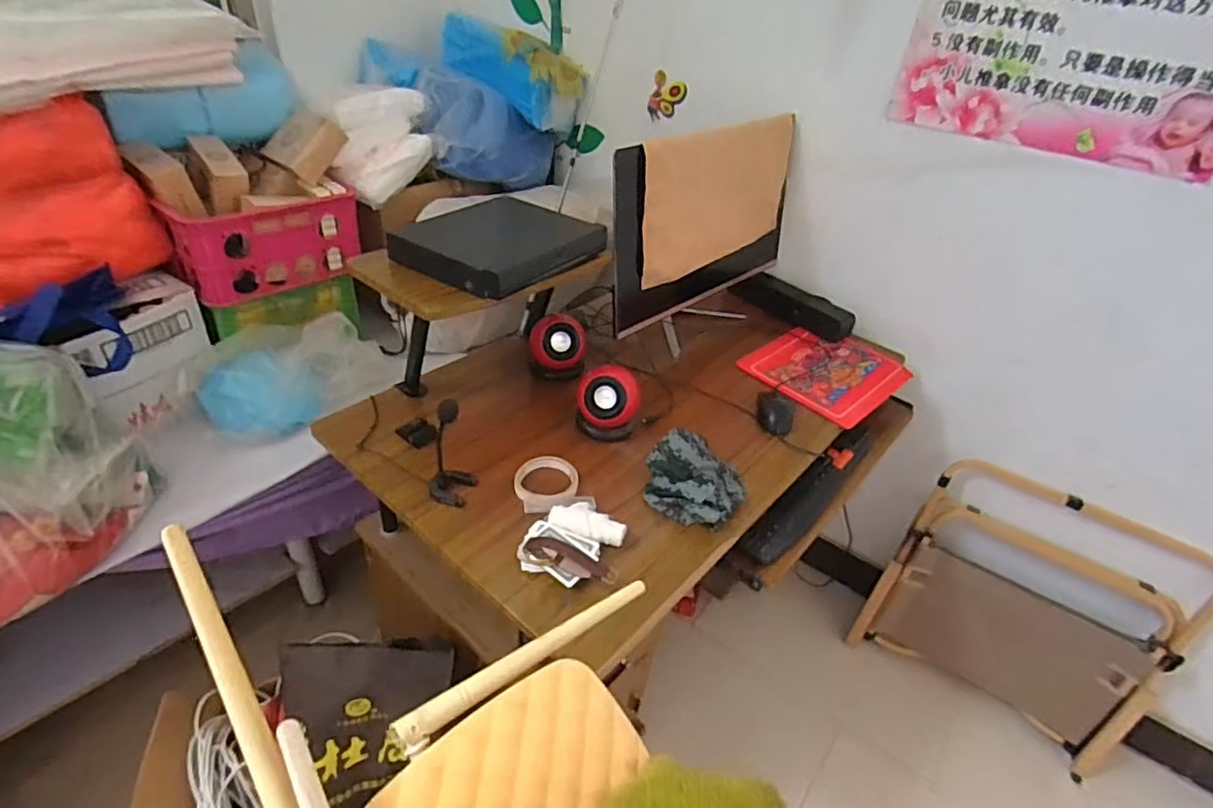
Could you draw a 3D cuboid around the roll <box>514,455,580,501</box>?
[{"bbox_3d":[-0.087,0.110,0.913,0.095,0.021,0.094,4,38,-3],"label":"roll"}]

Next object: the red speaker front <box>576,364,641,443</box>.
[{"bbox_3d":[0.003,0.000,1.009,0.098,0.098,0.086,7,38,1],"label":"red speaker front"}]

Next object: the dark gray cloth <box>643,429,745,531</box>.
[{"bbox_3d":[0.134,0.103,0.920,0.145,0.045,0.163,29,43,26],"label":"dark gray cloth"}]

